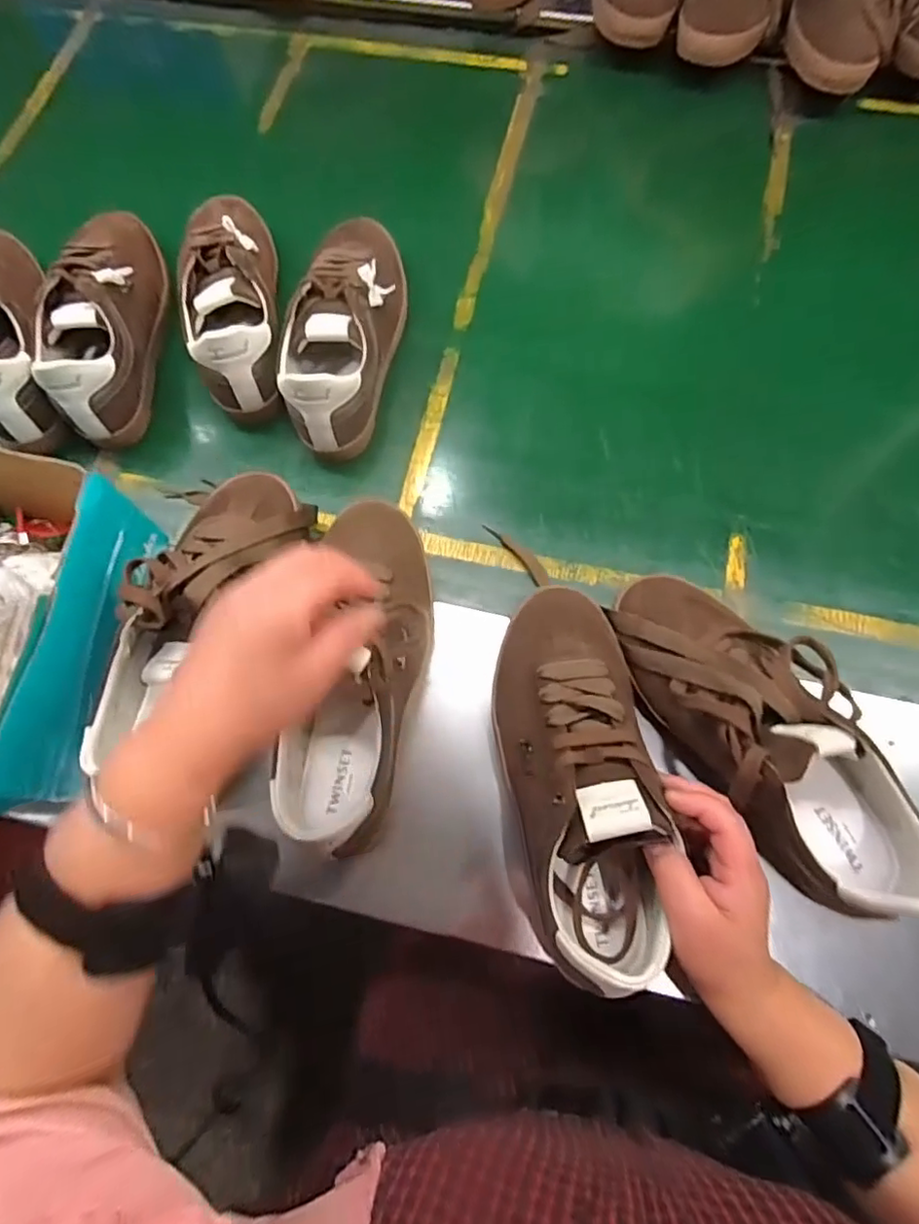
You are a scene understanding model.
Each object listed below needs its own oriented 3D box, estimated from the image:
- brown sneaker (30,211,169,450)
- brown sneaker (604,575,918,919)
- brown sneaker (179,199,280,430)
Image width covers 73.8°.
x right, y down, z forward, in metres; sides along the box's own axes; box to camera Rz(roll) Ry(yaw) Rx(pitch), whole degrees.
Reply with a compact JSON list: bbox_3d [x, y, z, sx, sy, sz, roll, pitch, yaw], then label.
[{"bbox_3d":[-0.342,-0.285,0.596,0.085,0.092,0.245,-1,72,1],"label":"brown sneaker"},{"bbox_3d":[0.202,0.076,0.406,0.104,0.082,0.253,-33,74,-8],"label":"brown sneaker"},{"bbox_3d":[-0.219,-0.310,0.598,0.080,0.097,0.251,-11,72,-2],"label":"brown sneaker"}]

